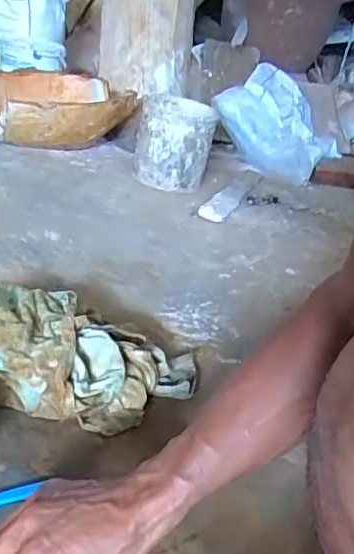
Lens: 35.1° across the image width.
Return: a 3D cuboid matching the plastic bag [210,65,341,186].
[{"bbox_3d":[0.298,-0.435,1.622,0.287,0.274,0.343,18,24,25],"label":"plastic bag"}]

